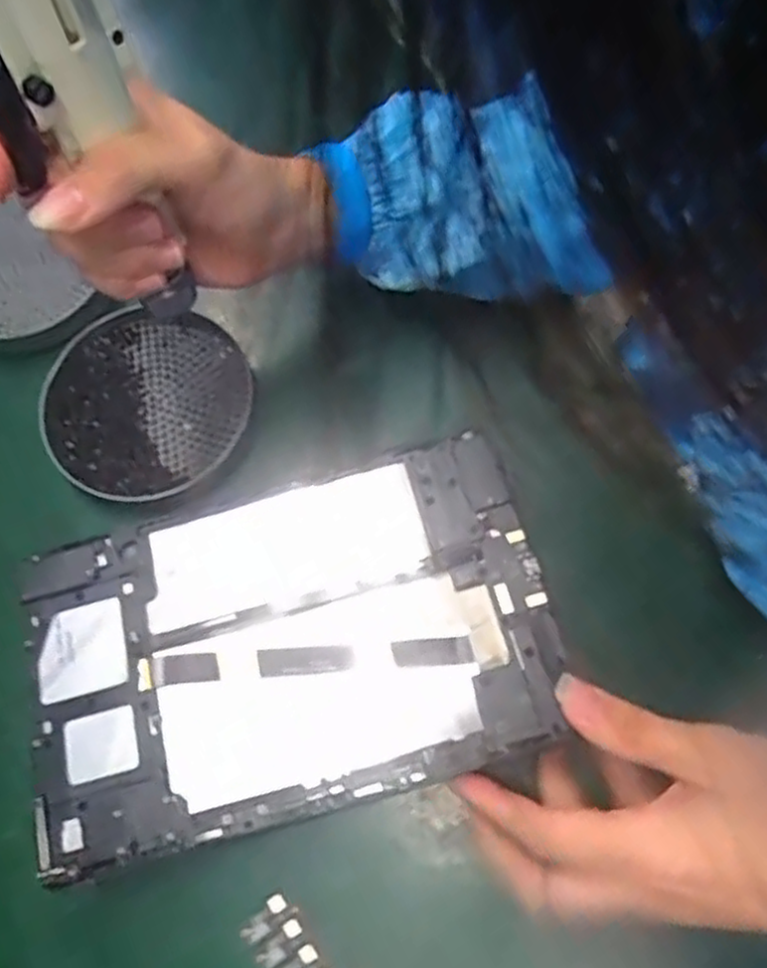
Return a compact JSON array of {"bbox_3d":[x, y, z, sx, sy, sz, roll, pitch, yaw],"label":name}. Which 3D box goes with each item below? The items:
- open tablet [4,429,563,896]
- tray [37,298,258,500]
[{"bbox_3d":[-0.046,0.072,0.350,0.235,0.012,0.149,-15,67,1],"label":"open tablet"},{"bbox_3d":[-0.127,-0.045,0.413,0.105,0.010,0.110,-2,69,4],"label":"tray"}]

